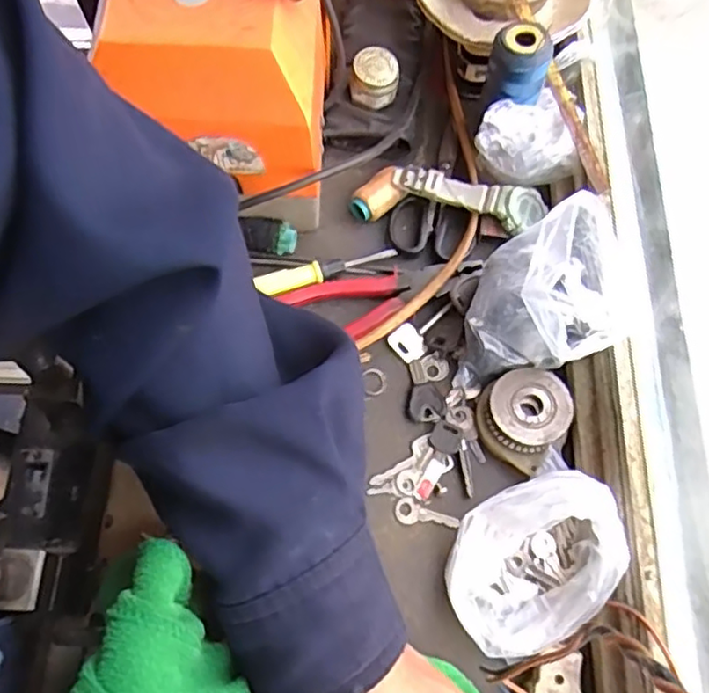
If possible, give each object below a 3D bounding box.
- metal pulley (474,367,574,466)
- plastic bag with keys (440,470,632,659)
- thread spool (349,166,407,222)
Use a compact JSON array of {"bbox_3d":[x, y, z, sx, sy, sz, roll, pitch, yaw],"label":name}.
[{"bbox_3d":[0.121,0.048,0.471,0.065,0.022,0.056,-21,69,-6],"label":"metal pulley"},{"bbox_3d":[0.112,0.136,0.419,0.115,0.059,0.085,-42,73,-14],"label":"plastic bag with keys"},{"bbox_3d":[0.019,-0.122,0.536,0.040,0.028,0.025,-39,72,-13],"label":"thread spool"}]

